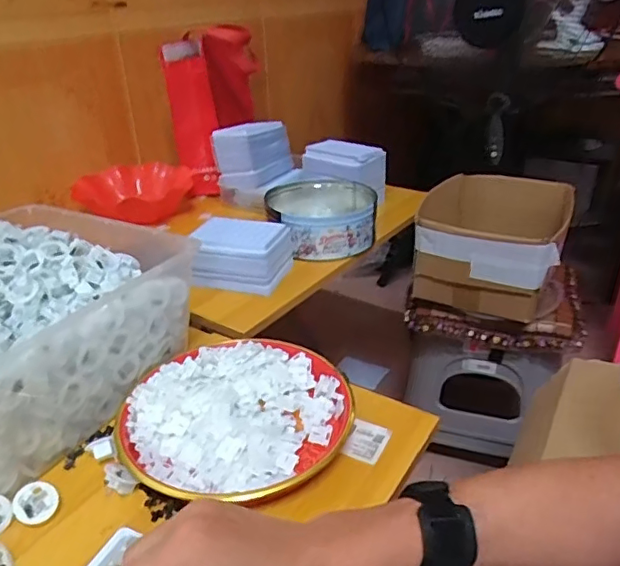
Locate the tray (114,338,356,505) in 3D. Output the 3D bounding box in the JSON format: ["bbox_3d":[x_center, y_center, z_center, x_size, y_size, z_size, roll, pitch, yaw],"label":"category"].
[{"bbox_3d":[-0.075,0.128,0.551,0.197,0.038,0.213,-1,28,1],"label":"tray"}]

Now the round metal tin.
[{"bbox_3d":[0.023,-0.115,0.944,0.172,0.080,0.183,-1,28,1],"label":"round metal tin"}]

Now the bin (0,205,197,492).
[{"bbox_3d":[-0.301,0.043,0.588,0.248,0.139,0.296,14,32,27],"label":"bin"}]

